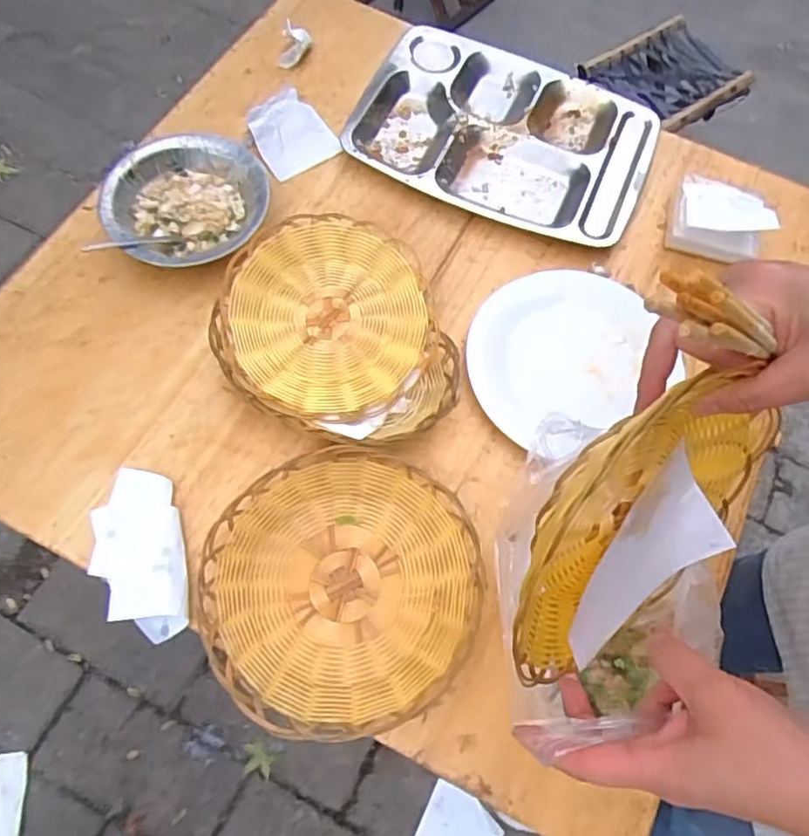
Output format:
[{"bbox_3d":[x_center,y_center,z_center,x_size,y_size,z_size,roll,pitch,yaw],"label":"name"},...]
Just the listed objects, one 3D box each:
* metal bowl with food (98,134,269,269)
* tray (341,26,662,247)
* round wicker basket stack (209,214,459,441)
[{"bbox_3d":[-0.238,-0.233,0.696,0.177,0.047,0.175,1,62,-2],"label":"metal bowl with food"},{"bbox_3d":[0.118,-0.353,0.764,0.354,0.021,0.257,26,67,5],"label":"tray"},{"bbox_3d":[-0.067,-0.086,0.622,0.224,0.079,0.204,2,67,-5],"label":"round wicker basket stack"}]

